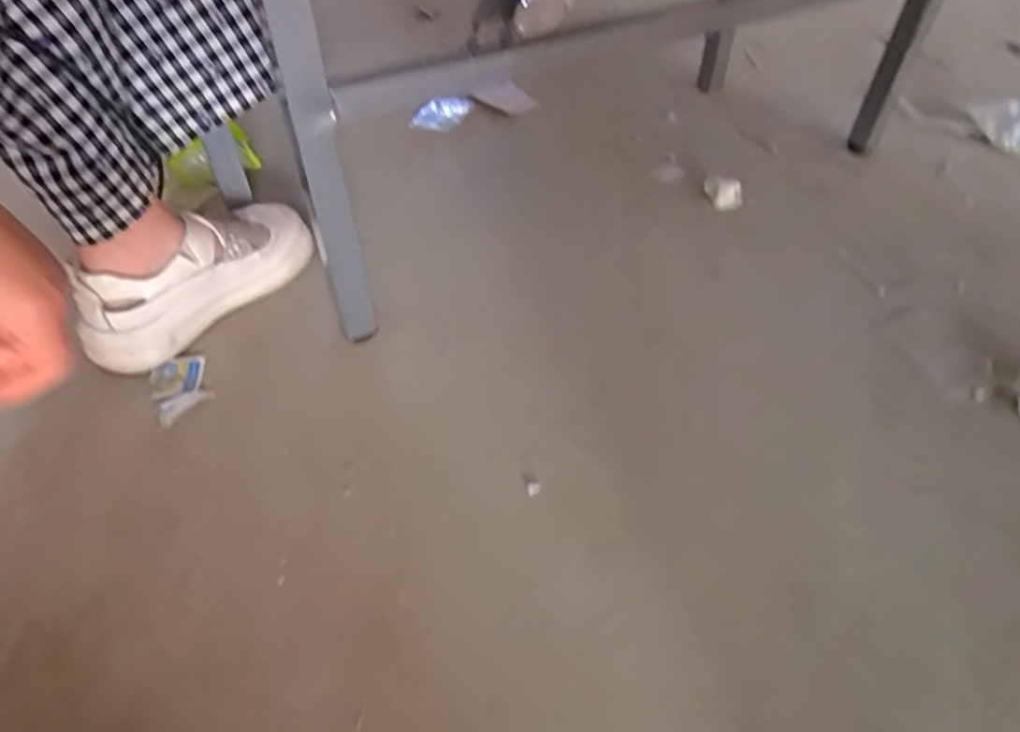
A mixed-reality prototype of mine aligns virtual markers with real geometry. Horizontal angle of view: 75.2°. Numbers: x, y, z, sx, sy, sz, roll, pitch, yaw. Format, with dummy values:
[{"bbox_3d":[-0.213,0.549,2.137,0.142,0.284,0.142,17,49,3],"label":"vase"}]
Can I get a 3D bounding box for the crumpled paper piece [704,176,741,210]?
[{"bbox_3d":[0.255,-0.204,0.788,0.049,0.040,0.021,3,46,5],"label":"crumpled paper piece"}]

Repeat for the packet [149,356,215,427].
[{"bbox_3d":[-0.300,0.019,0.604,0.048,0.007,0.072,-22,49,-18],"label":"packet"}]

